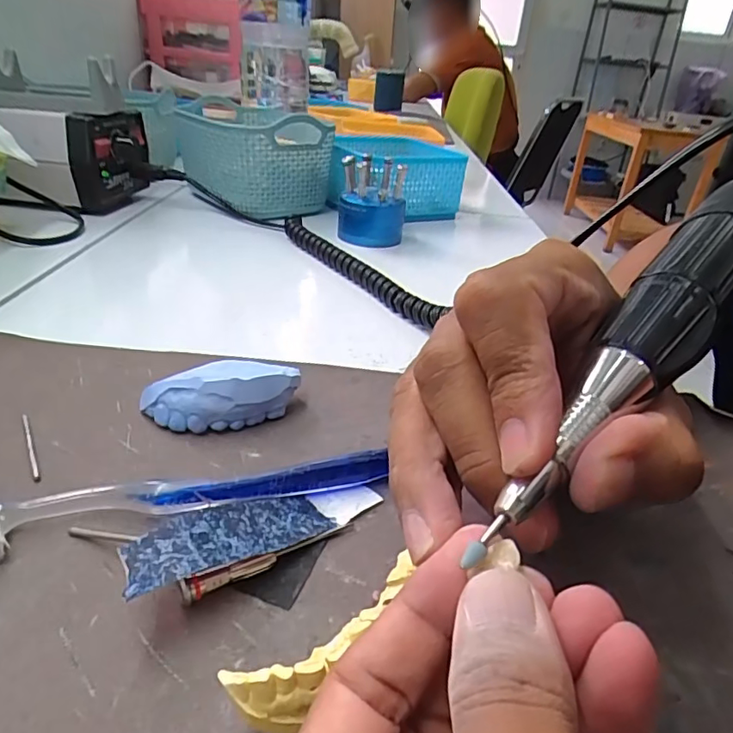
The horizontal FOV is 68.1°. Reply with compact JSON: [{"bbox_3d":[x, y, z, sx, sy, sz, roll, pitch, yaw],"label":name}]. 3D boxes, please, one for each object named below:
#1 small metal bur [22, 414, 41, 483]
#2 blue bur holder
[{"bbox_3d":[-0.133,0.030,0.214,0.004,0.004,0.045,-15,35,-31],"label":"small metal bur"},{"bbox_3d":[0.006,-0.151,0.492,0.058,0.068,0.069,6,30,1],"label":"blue bur holder"}]

